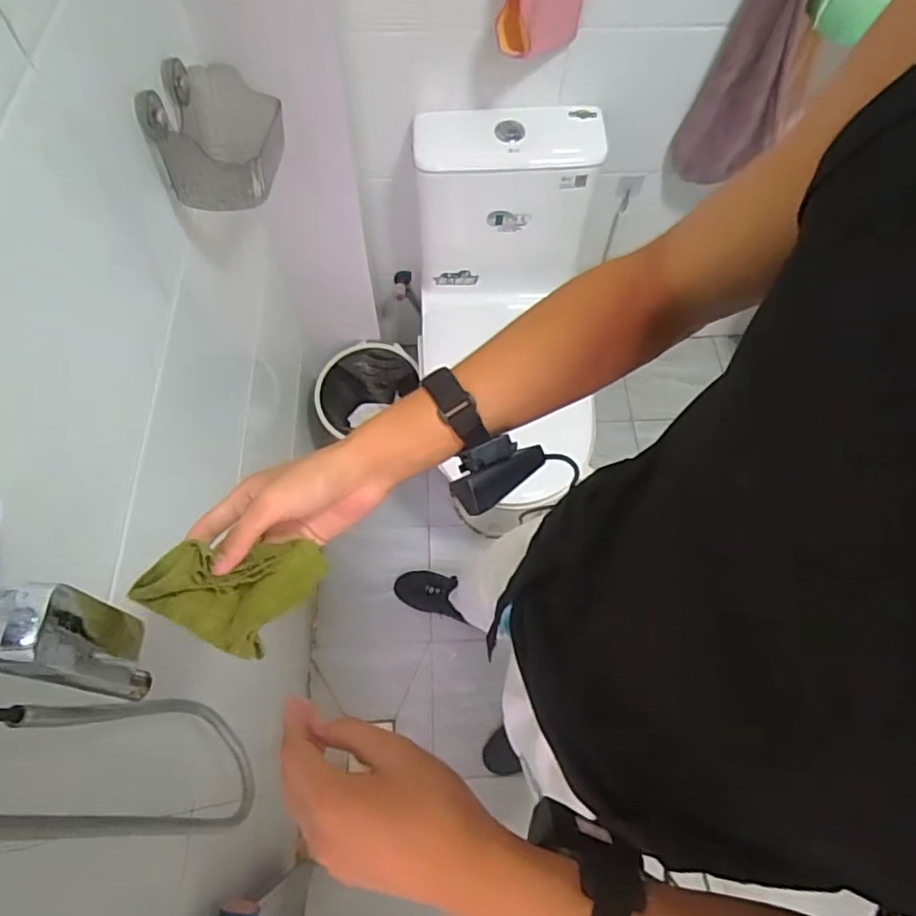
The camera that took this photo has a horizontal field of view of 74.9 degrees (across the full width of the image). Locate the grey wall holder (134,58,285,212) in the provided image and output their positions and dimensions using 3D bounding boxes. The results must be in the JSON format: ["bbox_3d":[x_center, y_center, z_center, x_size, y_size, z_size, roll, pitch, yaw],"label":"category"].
[{"bbox_3d":[-0.305,-0.421,0.767,0.136,0.129,0.210,-9,64,-4],"label":"grey wall holder"}]

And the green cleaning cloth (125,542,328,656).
[{"bbox_3d":[-0.163,0.082,0.434,0.092,0.068,0.096,27,67,12],"label":"green cleaning cloth"}]

